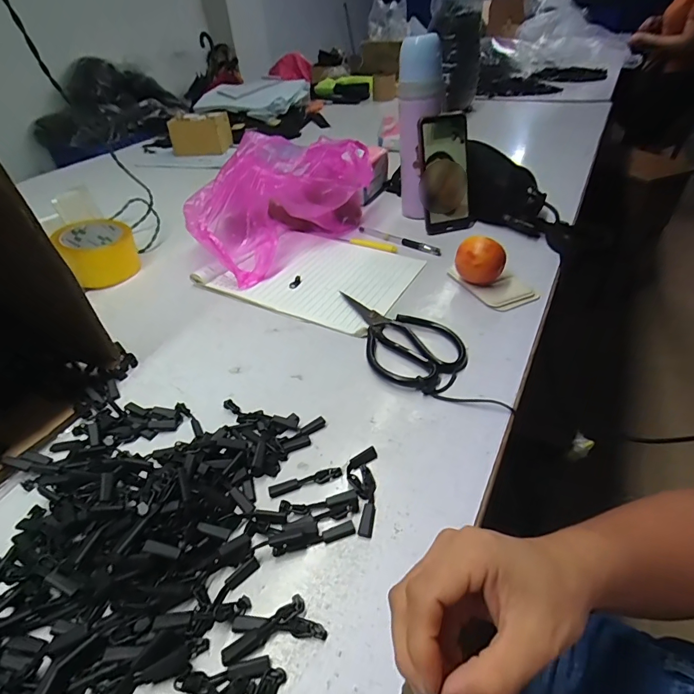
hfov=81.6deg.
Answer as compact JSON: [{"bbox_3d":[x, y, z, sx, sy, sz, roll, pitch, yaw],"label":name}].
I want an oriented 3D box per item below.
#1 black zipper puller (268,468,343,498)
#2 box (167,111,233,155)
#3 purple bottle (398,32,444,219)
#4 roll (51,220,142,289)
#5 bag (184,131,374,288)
[{"bbox_3d":[-0.033,0.107,0.323,0.058,0.004,0.011,-14,41,-10],"label":"black zipper puller"},{"bbox_3d":[-0.387,-0.558,1.069,0.157,0.094,0.052,1,41,5],"label":"box"},{"bbox_3d":[0.106,-0.317,0.612,0.064,0.240,0.057,11,43,18],"label":"purple bottle"},{"bbox_3d":[-0.358,-0.139,0.588,0.092,0.070,0.099,-3,41,3],"label":"roll"},{"bbox_3d":[-0.100,-0.229,0.614,0.163,0.138,0.301,31,52,34],"label":"bag"}]

